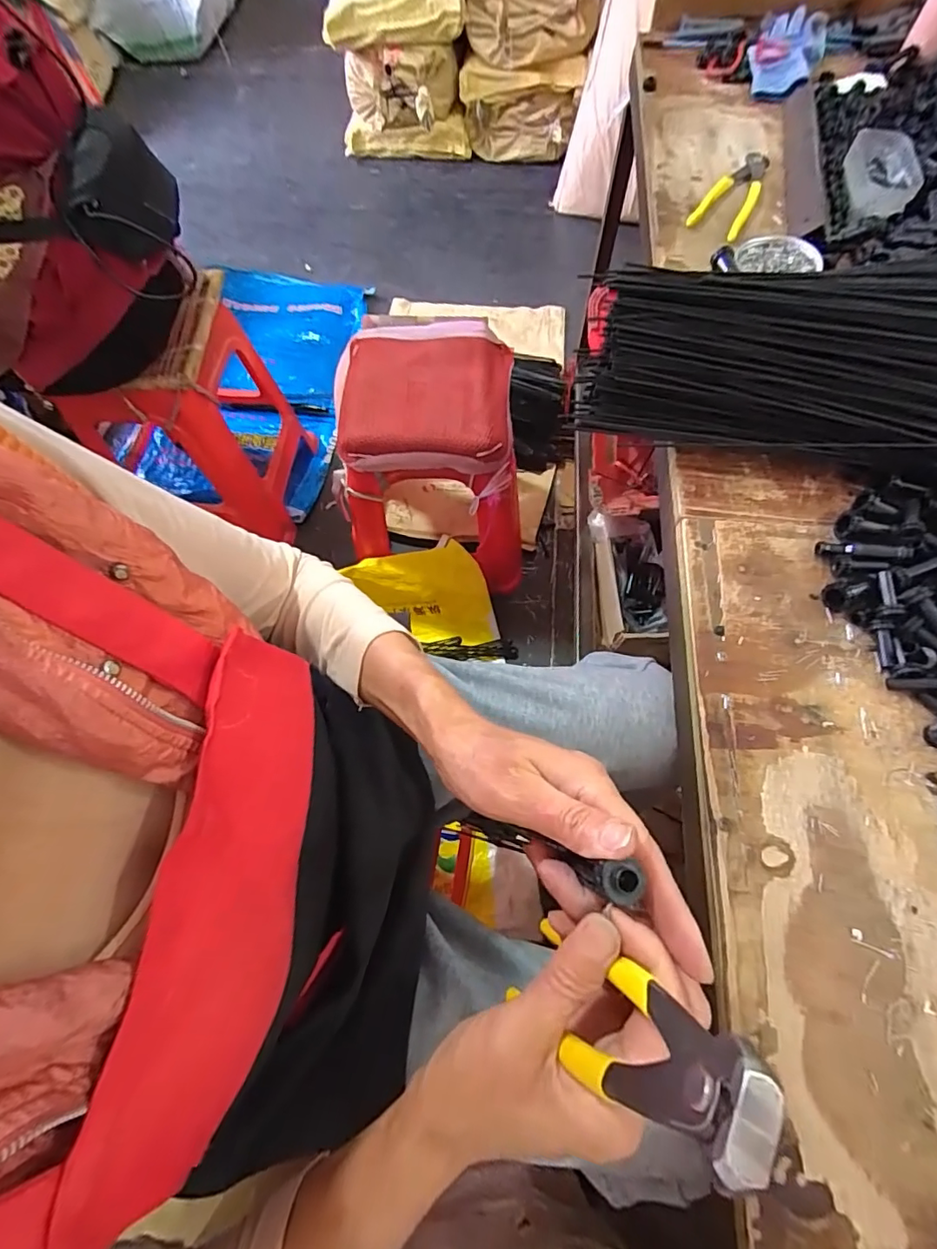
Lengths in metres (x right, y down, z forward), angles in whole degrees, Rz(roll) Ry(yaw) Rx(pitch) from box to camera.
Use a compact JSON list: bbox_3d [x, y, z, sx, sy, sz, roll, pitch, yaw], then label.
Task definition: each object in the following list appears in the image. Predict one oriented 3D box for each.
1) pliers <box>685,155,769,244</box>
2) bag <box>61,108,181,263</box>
[{"bbox_3d":[0.331,-0.535,0.635,0.060,0.012,0.158,32,72,13],"label":"pliers"},{"bbox_3d":[-0.501,-0.626,0.752,0.101,0.106,0.200,-3,67,0],"label":"bag"}]

